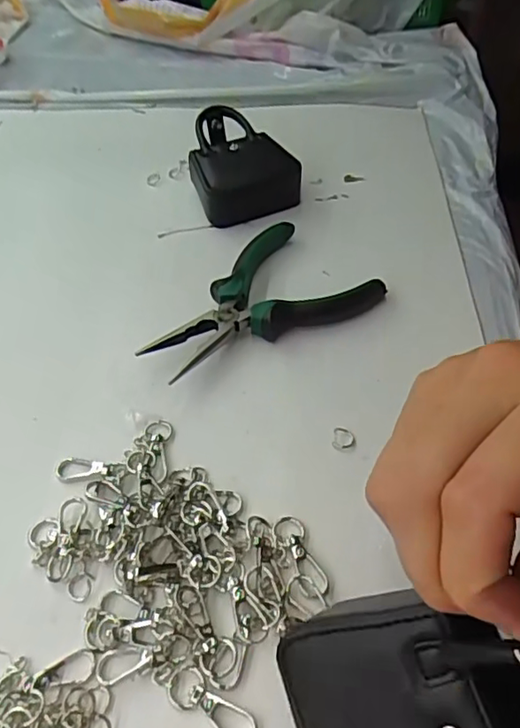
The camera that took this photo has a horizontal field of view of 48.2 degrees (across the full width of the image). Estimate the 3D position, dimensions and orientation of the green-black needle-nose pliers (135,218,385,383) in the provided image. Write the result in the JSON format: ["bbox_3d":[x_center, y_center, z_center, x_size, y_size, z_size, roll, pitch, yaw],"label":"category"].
[{"bbox_3d":[-0.001,-0.035,0.368,0.144,0.022,0.090,-36,57,-28],"label":"green-black needle-nose pliers"}]

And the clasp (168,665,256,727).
[{"bbox_3d":[-0.019,0.134,0.228,0.039,0.004,0.014,26,53,23],"label":"clasp"}]

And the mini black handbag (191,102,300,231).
[{"bbox_3d":[-0.016,-0.157,0.460,0.080,0.047,0.095,-10,48,-8],"label":"mini black handbag"}]

